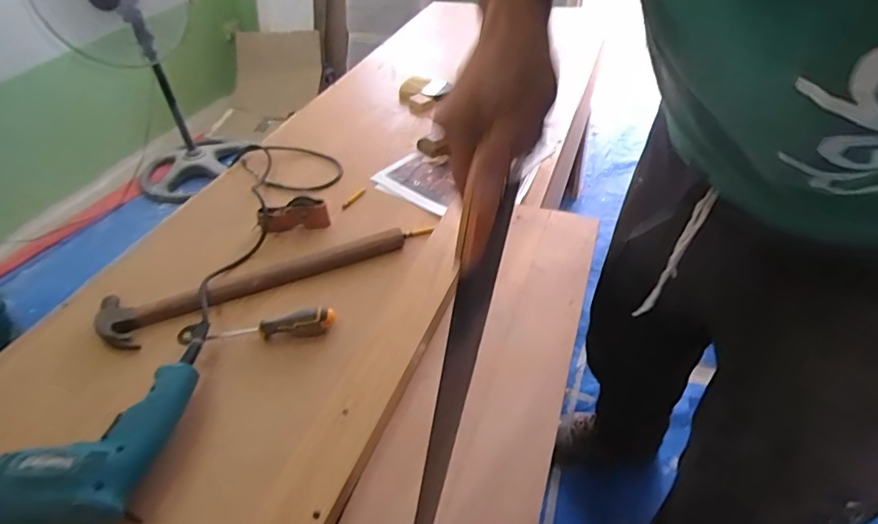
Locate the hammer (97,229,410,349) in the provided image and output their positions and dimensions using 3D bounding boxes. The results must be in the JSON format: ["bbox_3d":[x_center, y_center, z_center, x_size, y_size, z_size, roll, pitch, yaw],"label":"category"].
[{"bbox_3d":[-0.245,0.024,0.693,0.410,0.026,0.092,-18,43,-15],"label":"hammer"}]

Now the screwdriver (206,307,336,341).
[{"bbox_3d":[-0.211,0.078,0.632,0.152,0.028,0.032,-5,42,-1],"label":"screwdriver"}]

